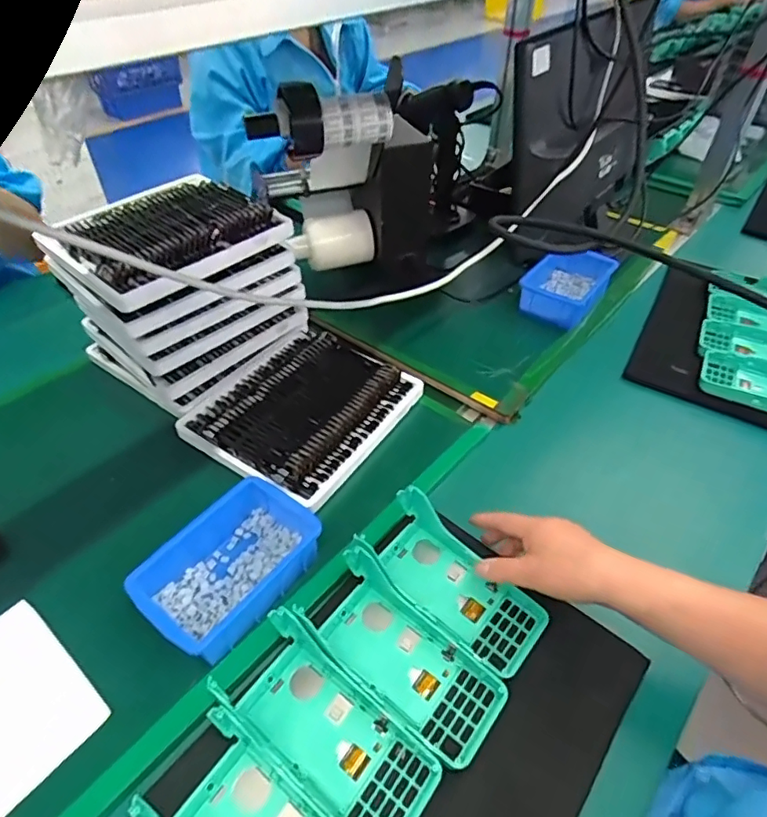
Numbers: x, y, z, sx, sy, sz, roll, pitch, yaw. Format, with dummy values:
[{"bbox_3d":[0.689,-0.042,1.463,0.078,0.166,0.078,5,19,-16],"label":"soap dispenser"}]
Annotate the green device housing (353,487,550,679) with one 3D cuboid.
[{"bbox_3d":[0.059,0.156,0.473,0.086,0.050,0.167,-35,63,-29],"label":"green device housing"}]

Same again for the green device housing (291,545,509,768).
[{"bbox_3d":[0.015,0.198,0.426,0.165,0.045,0.076,32,54,27],"label":"green device housing"}]

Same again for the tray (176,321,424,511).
[{"bbox_3d":[-0.093,-0.009,0.633,0.211,0.027,0.237,27,51,23],"label":"tray"}]

